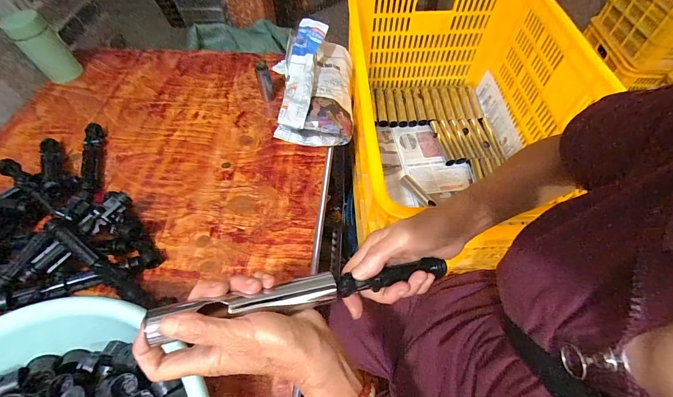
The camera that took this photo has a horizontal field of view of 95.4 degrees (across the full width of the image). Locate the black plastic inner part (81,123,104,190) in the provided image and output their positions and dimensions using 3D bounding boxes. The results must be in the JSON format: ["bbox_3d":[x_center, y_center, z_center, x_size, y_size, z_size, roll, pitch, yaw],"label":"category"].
[{"bbox_3d":[-0.404,-0.068,0.505,0.024,0.021,0.152,-19,58,-11],"label":"black plastic inner part"}]

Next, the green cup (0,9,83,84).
[{"bbox_3d":[-0.587,-0.302,0.618,0.056,0.116,0.068,33,63,21],"label":"green cup"}]

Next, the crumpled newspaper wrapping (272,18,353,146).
[{"bbox_3d":[-0.039,-0.217,0.559,0.135,0.088,0.277,0,56,1],"label":"crumpled newspaper wrapping"}]

